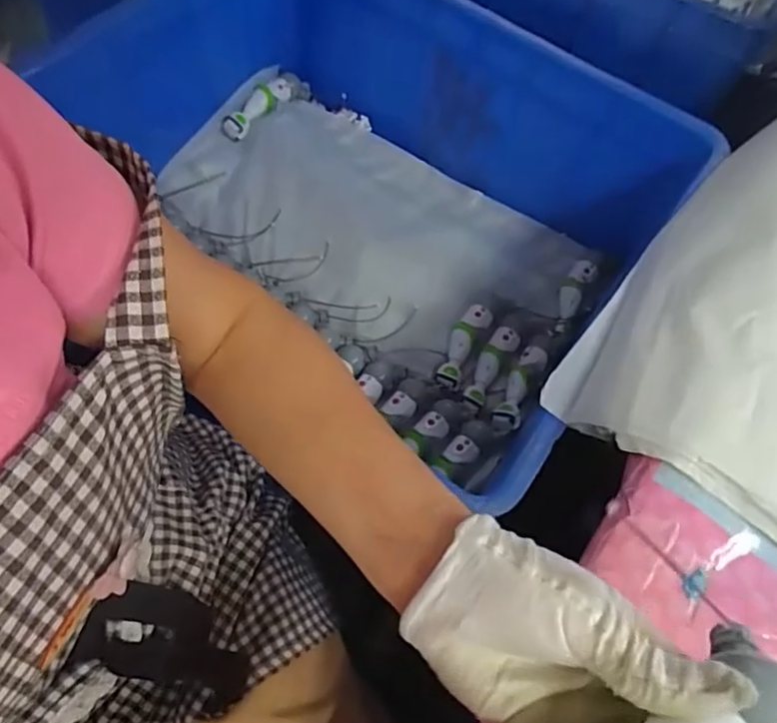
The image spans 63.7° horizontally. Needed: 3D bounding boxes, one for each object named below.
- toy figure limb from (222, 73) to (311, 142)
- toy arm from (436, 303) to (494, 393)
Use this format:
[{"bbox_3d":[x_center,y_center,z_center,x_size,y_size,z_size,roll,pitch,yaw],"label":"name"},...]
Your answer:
[{"bbox_3d":[-0.173,-0.355,0.870,0.041,0.034,0.142,38,66,14],"label":"toy figure limb"},{"bbox_3d":[0.085,-0.020,0.718,0.033,0.023,0.109,27,64,9],"label":"toy arm"}]

